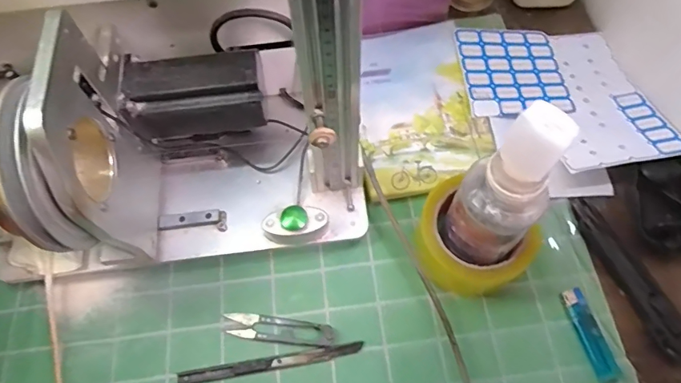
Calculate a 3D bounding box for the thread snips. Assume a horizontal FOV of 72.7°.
[{"bbox_3d":[-0.056,0.125,0.418,0.100,0.010,0.023,7,65,5],"label":"thread snips"}]

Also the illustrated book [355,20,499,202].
[{"bbox_3d":[0.084,-0.100,0.509,0.133,0.007,0.211,-7,66,-3],"label":"illustrated book"}]

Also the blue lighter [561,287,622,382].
[{"bbox_3d":[0.221,0.126,0.408,0.020,0.011,0.078,-14,65,-6],"label":"blue lighter"}]

